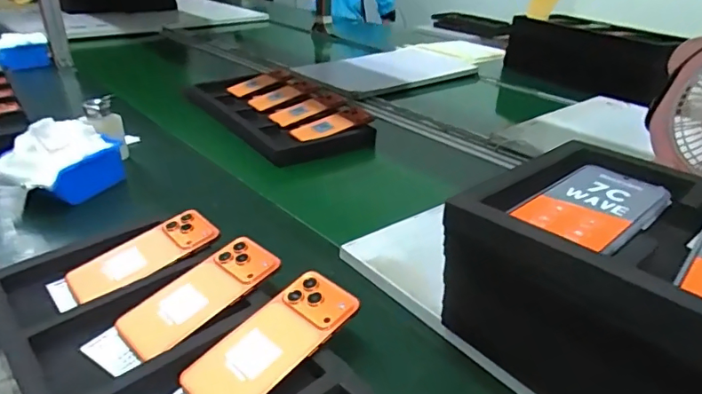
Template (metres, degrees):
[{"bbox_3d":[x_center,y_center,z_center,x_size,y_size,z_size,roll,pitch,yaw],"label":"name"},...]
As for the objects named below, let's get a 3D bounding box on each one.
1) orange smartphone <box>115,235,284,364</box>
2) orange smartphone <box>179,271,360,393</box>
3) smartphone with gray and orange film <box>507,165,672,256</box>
[{"bbox_3d":[-0.156,0.100,0.526,0.164,0.009,0.079,-35,44,-29],"label":"orange smartphone"},{"bbox_3d":[-0.072,0.133,0.464,0.162,0.007,0.078,-36,45,-27],"label":"orange smartphone"},{"bbox_3d":[0.206,0.006,0.421,0.146,0.007,0.080,-22,36,-38],"label":"smartphone with gray and orange film"}]

